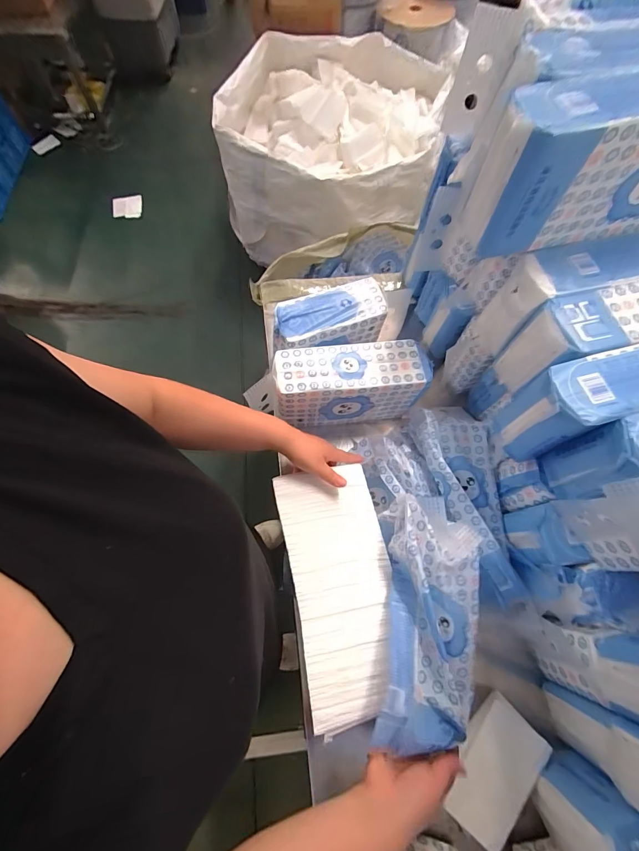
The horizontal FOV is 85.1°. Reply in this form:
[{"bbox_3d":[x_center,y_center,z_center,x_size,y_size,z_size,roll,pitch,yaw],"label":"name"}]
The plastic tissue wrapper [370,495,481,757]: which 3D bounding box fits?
[{"bbox_3d":[0.156,0.267,0.484,0.125,0.086,0.291,7,76,2],"label":"plastic tissue wrapper"}]

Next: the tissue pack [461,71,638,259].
[{"bbox_3d":[0.387,-0.341,0.450,0.371,0.155,0.099,-10,69,-5],"label":"tissue pack"}]

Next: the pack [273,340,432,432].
[{"bbox_3d":[0.056,-0.073,0.671,0.265,0.167,0.087,-6,68,-4],"label":"pack"}]

